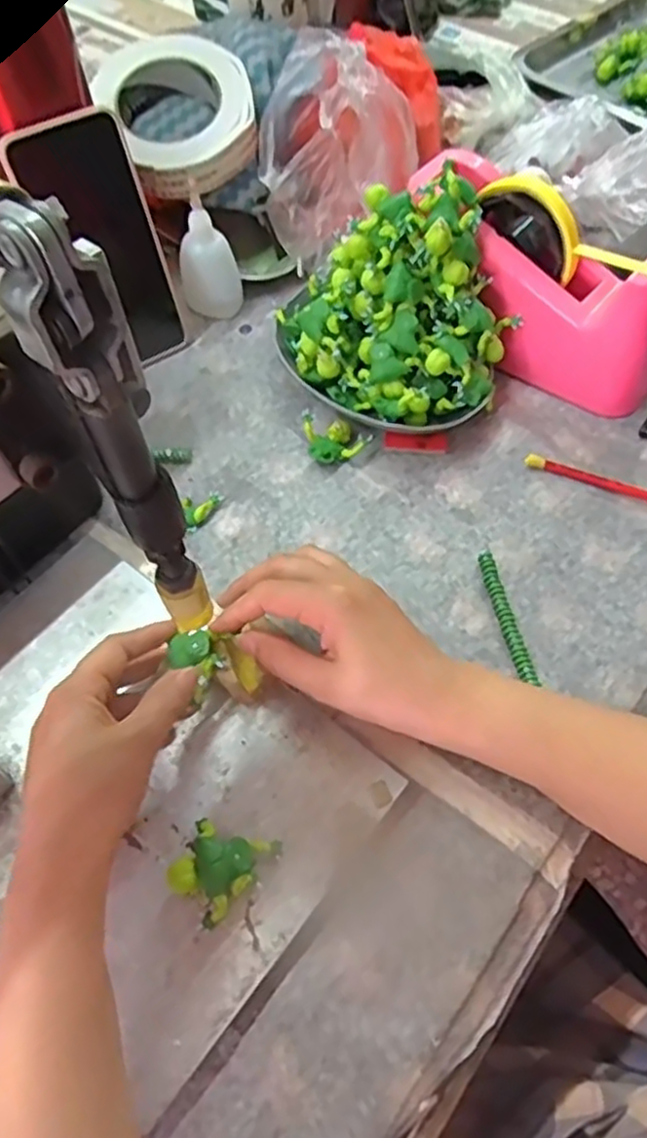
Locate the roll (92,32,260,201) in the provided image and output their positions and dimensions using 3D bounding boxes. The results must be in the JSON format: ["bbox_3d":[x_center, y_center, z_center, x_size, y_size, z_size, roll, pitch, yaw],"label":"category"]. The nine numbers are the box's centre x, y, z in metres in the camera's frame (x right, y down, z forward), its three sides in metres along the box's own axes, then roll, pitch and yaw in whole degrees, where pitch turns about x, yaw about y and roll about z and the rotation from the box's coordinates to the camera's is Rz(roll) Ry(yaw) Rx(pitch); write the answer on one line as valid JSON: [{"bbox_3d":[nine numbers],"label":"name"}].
[{"bbox_3d":[-0.112,-0.345,0.551,0.124,0.035,0.124,0,77,-1],"label":"roll"}]

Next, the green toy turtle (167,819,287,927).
[{"bbox_3d":[-0.050,0.140,0.348,0.038,0.021,0.046,35,66,18],"label":"green toy turtle"}]

